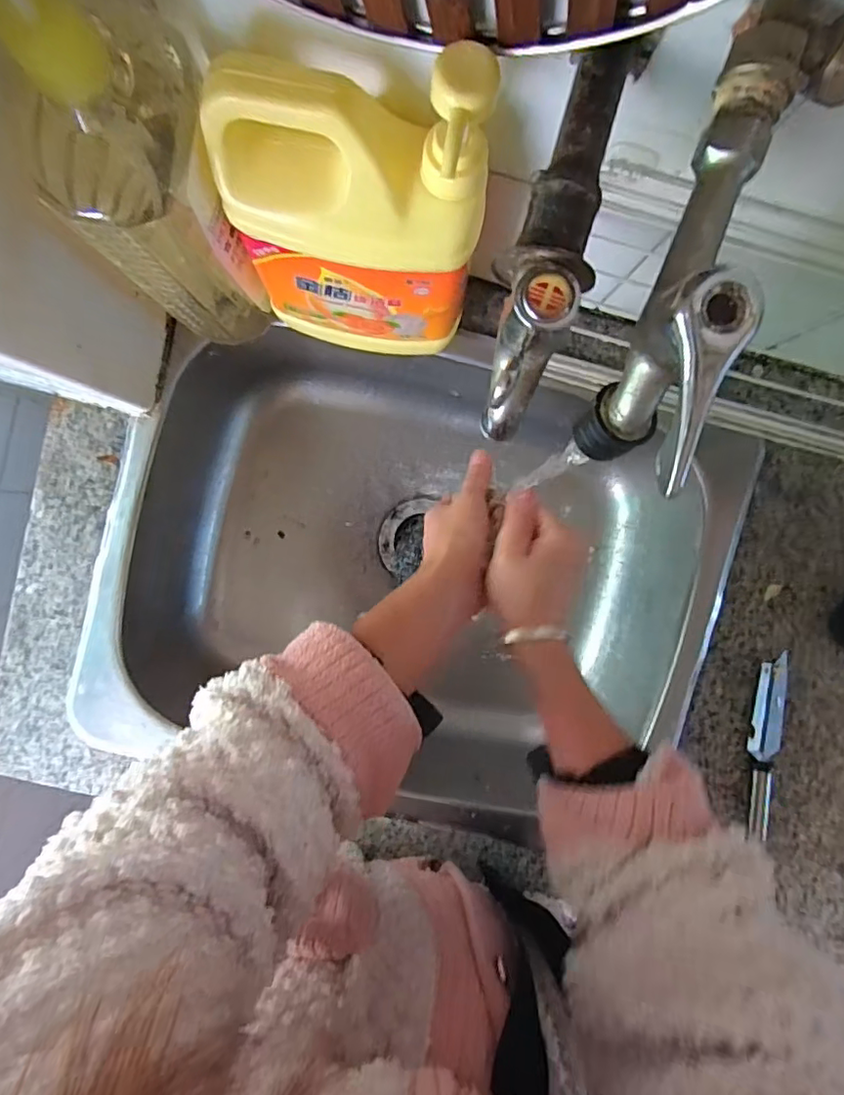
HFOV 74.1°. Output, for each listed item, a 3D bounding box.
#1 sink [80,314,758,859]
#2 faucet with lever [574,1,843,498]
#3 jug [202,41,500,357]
[{"bbox_3d":[-0.013,0.038,0.590,0.546,0.183,0.393,15,93,-4],"label":"sink"},{"bbox_3d":[0.102,-0.109,0.199,0.045,0.074,0.177,27,92,-5],"label":"faucet with lever"},{"bbox_3d":[-0.043,-0.186,0.337,0.145,0.207,0.075,4,94,-3],"label":"jug"}]

